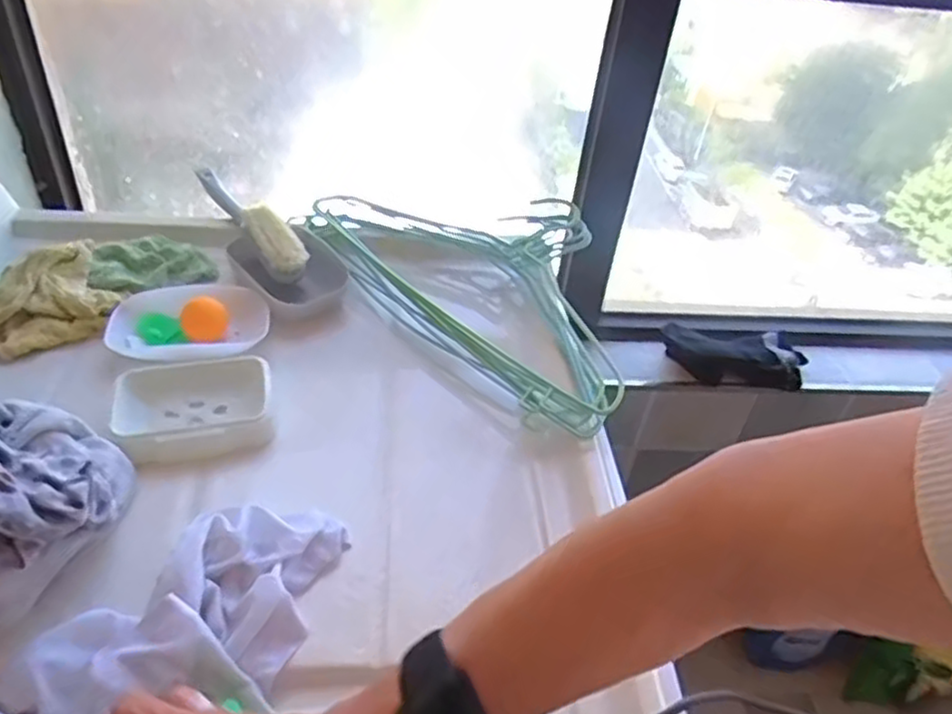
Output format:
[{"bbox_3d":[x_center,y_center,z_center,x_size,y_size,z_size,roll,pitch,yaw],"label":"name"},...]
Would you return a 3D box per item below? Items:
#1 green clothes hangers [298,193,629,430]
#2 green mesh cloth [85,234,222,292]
[{"bbox_3d":[0.032,-0.082,0.714,0.256,0.064,0.384,-29,52,-35],"label":"green clothes hangers"},{"bbox_3d":[-0.308,-0.089,0.681,0.106,0.024,0.070,-20,47,-28],"label":"green mesh cloth"}]

